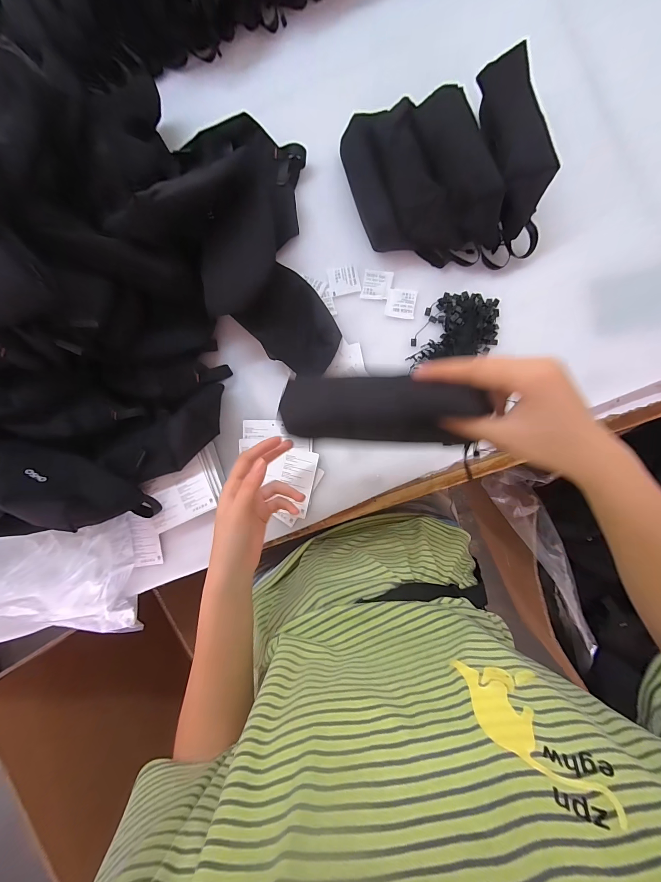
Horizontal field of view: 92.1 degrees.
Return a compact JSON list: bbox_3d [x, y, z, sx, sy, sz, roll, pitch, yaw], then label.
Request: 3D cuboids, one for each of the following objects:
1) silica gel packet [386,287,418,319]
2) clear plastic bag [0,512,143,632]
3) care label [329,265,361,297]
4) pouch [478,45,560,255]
[{"bbox_3d":[0.096,-0.185,0.429,0.039,0.004,0.038,11,90,7],"label":"silica gel packet"},{"bbox_3d":[-0.444,0.190,0.420,0.328,0.086,0.169,1,90,-6],"label":"clear plastic bag"},{"bbox_3d":[0.020,-0.222,0.438,0.041,0.004,0.040,-10,87,6],"label":"care label"},{"bbox_3d":[0.213,-0.334,0.377,0.071,0.084,0.200,-6,88,6],"label":"pouch"}]

